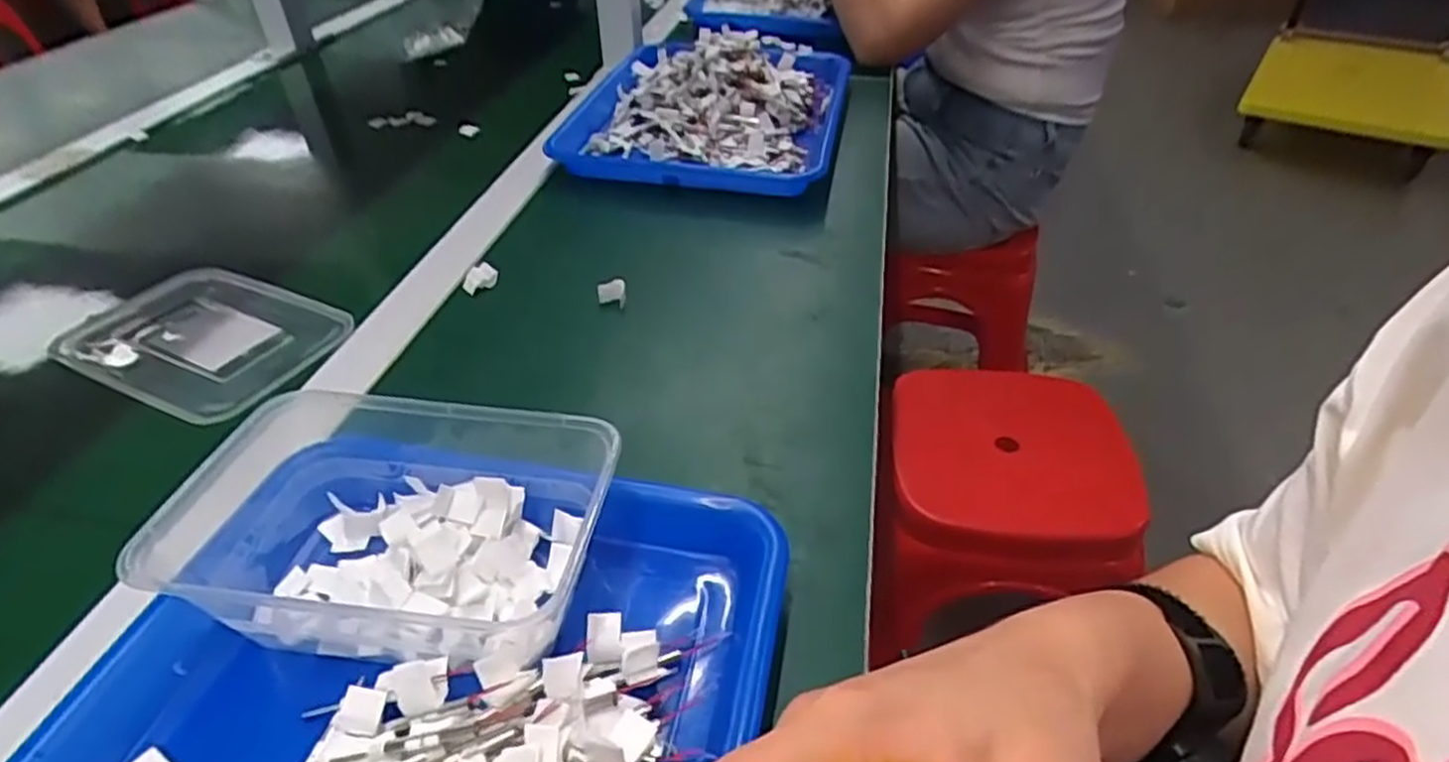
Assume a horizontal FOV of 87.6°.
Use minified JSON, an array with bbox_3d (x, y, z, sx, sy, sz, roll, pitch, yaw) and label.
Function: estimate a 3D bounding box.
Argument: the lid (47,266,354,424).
[{"bbox_3d":[-0.343,-0.031,0.498,0.171,0.008,0.117,17,43,20],"label":"lid"}]

